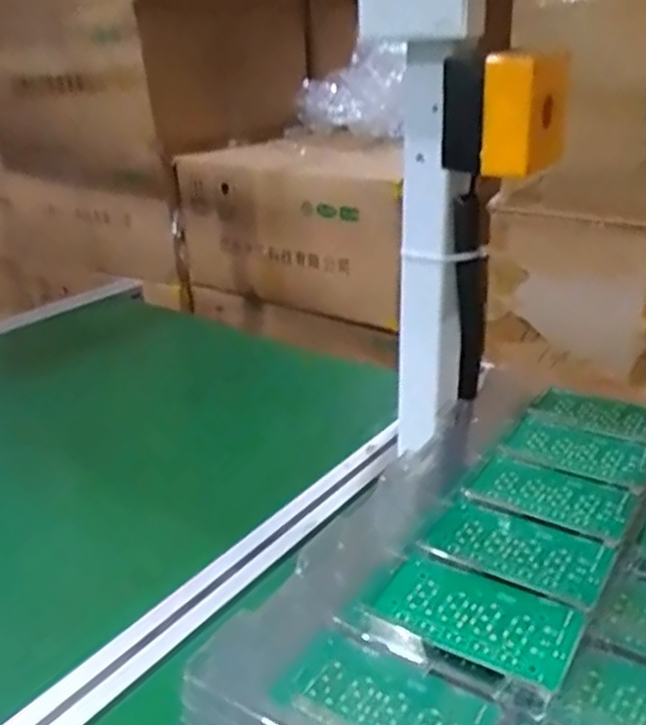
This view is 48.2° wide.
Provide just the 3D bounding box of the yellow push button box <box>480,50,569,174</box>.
[{"bbox_3d":[0.140,-0.172,0.496,0.036,0.074,0.069,15,30,32],"label":"yellow push button box"}]

